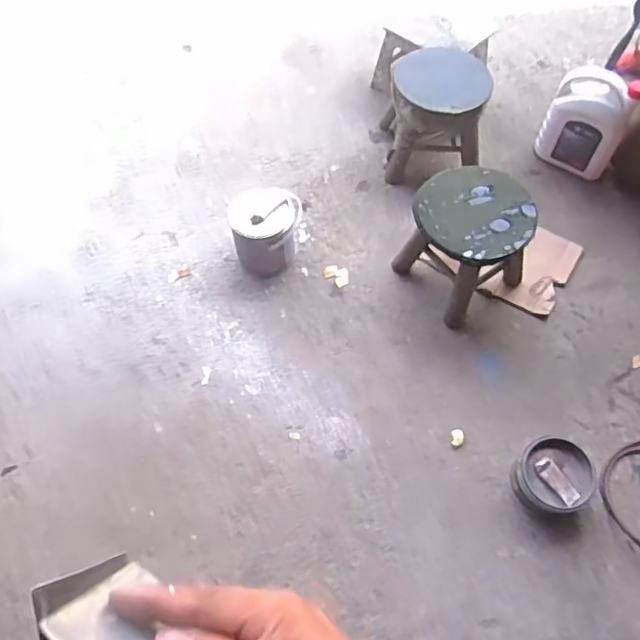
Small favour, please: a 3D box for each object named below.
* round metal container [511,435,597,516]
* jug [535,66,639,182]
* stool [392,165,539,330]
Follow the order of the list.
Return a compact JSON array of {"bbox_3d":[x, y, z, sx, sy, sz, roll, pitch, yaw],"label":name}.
[{"bbox_3d":[0.491,0.329,1.300,0.165,0.093,0.147,-18,62,-10],"label":"round metal container"},{"bbox_3d":[0.716,-0.534,1.678,0.210,0.294,0.102,26,62,14],"label":"jug"},{"bbox_3d":[0.351,-0.178,1.484,0.249,0.286,0.262,-37,66,-19],"label":"stool"}]

